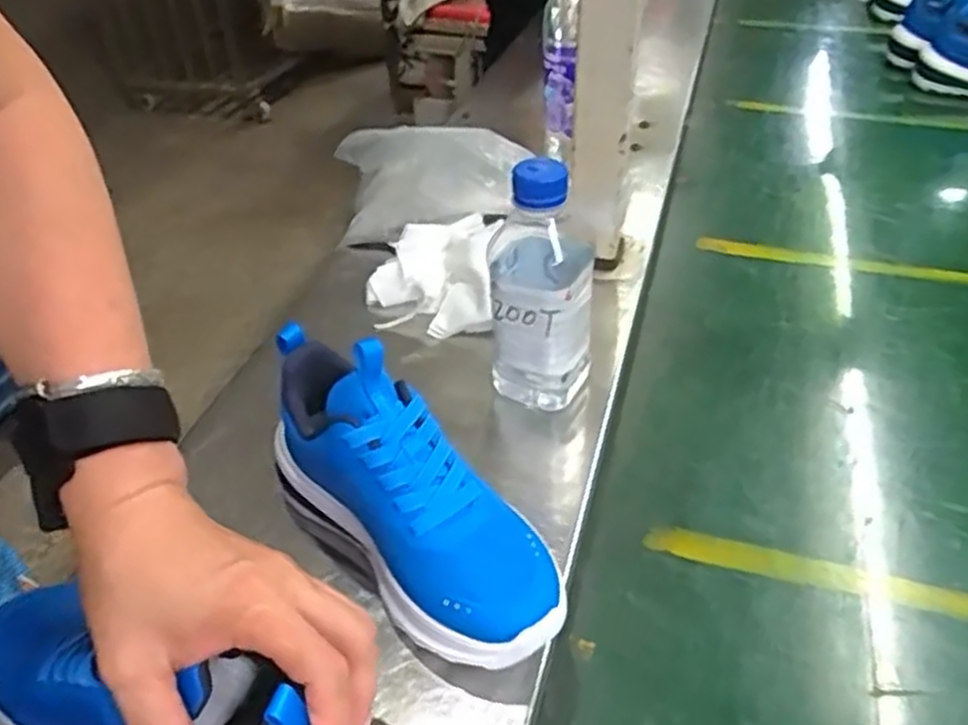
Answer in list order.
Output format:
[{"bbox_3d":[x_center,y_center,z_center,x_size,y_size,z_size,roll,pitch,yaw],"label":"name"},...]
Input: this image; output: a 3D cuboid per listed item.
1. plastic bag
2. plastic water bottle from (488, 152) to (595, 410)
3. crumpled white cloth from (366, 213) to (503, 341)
[{"bbox_3d":[-0.048,-0.148,0.685,0.163,0.101,0.056,12,41,18],"label":"plastic bag"},{"bbox_3d":[0.036,-0.040,0.507,0.063,0.186,0.066,1,39,5],"label":"plastic water bottle"},{"bbox_3d":[-0.029,-0.071,0.640,0.125,0.029,0.128,0,39,4],"label":"crumpled white cloth"}]

